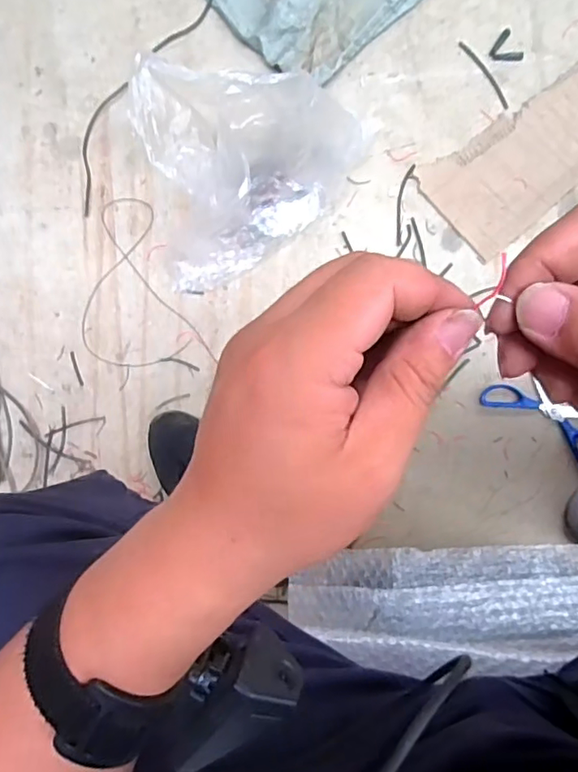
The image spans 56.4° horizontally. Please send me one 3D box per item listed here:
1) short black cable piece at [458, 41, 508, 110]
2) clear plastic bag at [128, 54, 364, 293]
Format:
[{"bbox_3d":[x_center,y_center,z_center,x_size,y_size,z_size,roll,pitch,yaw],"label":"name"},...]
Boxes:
[{"bbox_3d":[0.272,-0.431,0.744,0.013,0.007,0.117,-31,85,4],"label":"short black cable piece"},{"bbox_3d":[-0.046,-0.242,0.668,0.245,0.204,0.204,6,88,6],"label":"clear plastic bag"}]

